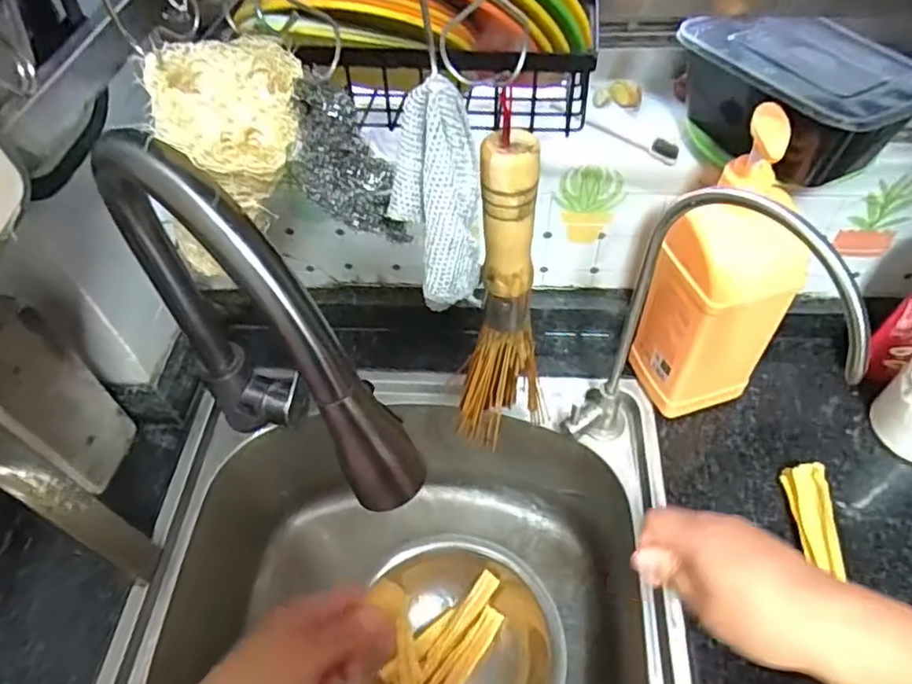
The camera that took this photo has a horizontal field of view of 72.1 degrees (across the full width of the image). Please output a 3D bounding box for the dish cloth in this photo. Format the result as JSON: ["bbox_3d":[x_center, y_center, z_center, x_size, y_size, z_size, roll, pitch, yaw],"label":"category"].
[{"bbox_3d":[-0.009,-0.068,0.300,0.041,0.103,0.022,-7,19,-2],"label":"dish cloth"}]

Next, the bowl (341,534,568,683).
[{"bbox_3d":[0.005,0.327,0.646,0.196,0.098,0.225,11,54,11],"label":"bowl"}]

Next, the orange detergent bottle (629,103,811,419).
[{"bbox_3d":[0.223,-0.045,0.523,0.088,0.287,0.073,-15,53,-8],"label":"orange detergent bottle"}]

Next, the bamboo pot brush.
[{"bbox_3d":[0.028,-0.016,0.387,0.037,0.253,0.053,33,61,25],"label":"bamboo pot brush"}]

